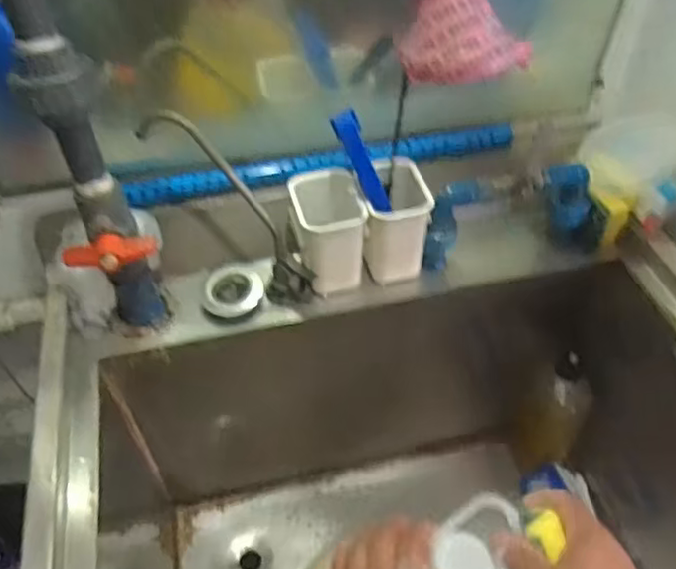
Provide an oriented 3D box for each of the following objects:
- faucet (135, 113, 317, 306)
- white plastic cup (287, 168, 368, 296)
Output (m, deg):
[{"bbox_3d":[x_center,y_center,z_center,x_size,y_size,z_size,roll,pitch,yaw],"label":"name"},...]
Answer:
[{"bbox_3d":[-0.106,-0.073,0.668,0.055,0.256,0.033,-9,41,33],"label":"faucet"},{"bbox_3d":[-0.013,-0.060,0.723,0.077,0.113,0.084,-11,49,-9],"label":"white plastic cup"}]

